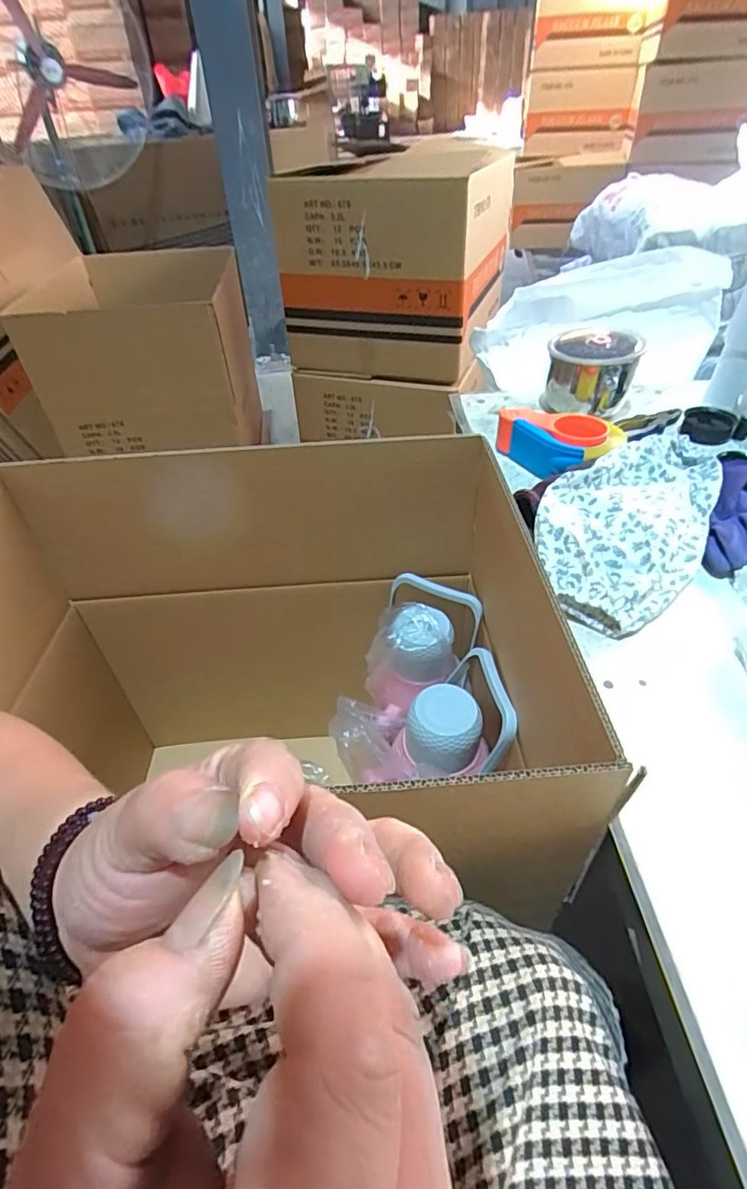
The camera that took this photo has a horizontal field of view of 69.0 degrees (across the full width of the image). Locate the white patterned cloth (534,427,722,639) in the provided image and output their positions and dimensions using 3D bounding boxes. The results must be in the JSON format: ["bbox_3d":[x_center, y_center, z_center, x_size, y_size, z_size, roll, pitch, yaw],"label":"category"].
[{"bbox_3d":[0.309,-0.103,0.658,0.176,0.061,0.374,21,48,25],"label":"white patterned cloth"}]

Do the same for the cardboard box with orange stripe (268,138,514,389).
[{"bbox_3d":[0.074,-0.912,1.479,0.471,0.459,0.556,14,45,18],"label":"cardboard box with orange stripe"}]

